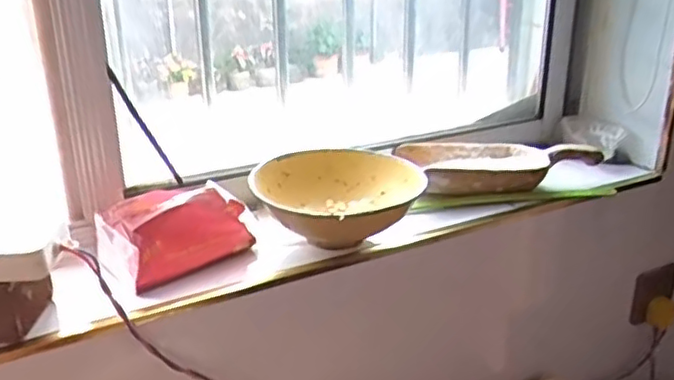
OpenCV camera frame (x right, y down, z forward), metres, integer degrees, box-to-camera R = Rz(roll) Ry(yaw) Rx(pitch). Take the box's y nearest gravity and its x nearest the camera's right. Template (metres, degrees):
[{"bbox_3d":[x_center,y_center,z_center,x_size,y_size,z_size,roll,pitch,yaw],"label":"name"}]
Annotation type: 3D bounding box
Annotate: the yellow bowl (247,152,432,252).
[{"bbox_3d":[-0.005,0.014,0.750,0.176,0.073,0.164,0,22,0],"label":"yellow bowl"}]

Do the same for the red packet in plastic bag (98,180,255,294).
[{"bbox_3d":[-0.169,0.040,0.707,0.145,0.083,0.072,-18,27,-37],"label":"red packet in plastic bag"}]

